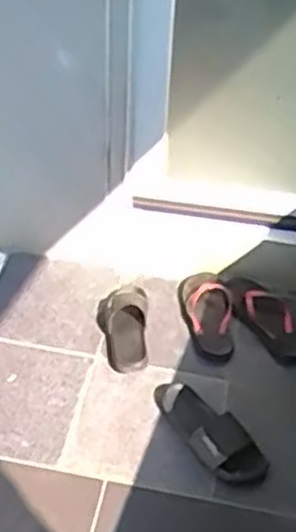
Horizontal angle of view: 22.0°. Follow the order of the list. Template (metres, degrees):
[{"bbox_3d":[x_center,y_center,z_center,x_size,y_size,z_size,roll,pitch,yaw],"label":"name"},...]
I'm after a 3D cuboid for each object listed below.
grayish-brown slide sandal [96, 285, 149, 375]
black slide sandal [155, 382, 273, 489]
[{"bbox_3d":[-0.056,0.138,1.761,0.110,0.059,0.257,-2,43,-7],"label":"grayish-brown slide sandal"},{"bbox_3d":[0.110,0.329,1.539,0.103,0.063,0.294,-30,52,-31],"label":"black slide sandal"}]

